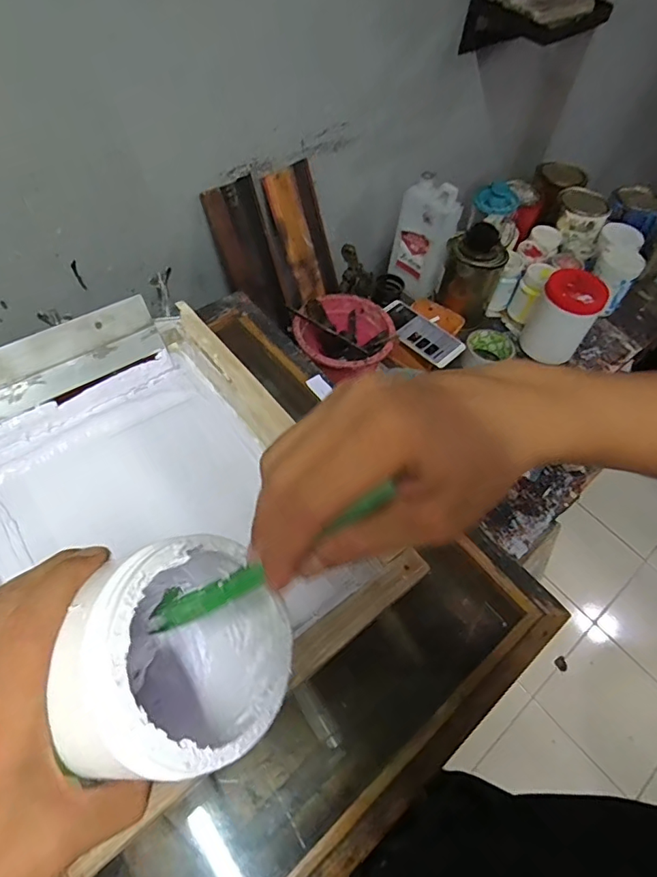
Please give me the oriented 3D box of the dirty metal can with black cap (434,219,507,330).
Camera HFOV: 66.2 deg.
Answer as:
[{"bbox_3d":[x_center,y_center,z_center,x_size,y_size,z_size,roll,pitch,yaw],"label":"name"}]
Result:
[{"bbox_3d":[0.263,-0.299,0.935,0.090,0.182,0.090,3,54,-4],"label":"dirty metal can with black cap"}]

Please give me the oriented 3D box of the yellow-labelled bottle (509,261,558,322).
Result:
[{"bbox_3d":[0.389,-0.282,0.974,0.050,0.104,0.063,28,57,14],"label":"yellow-labelled bottle"}]

